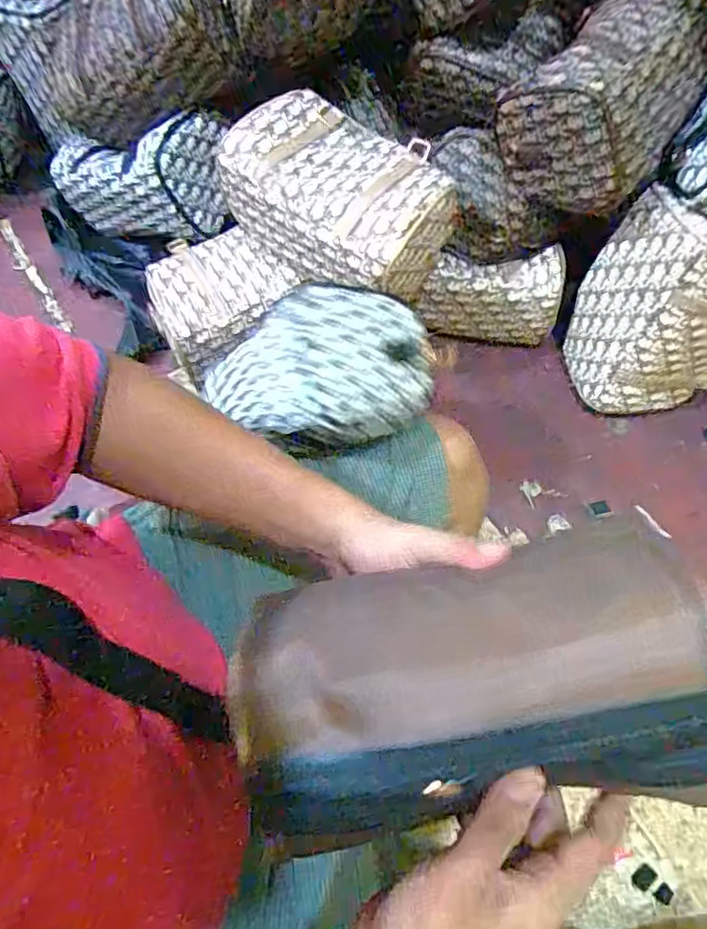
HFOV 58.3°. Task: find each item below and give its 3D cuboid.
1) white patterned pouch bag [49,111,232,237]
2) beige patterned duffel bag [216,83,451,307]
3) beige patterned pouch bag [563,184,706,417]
[{"bbox_3d":[-0.260,-0.341,0.765,0.250,0.105,0.102,7,66,28],"label":"white patterned pouch bag"},{"bbox_3d":[-0.012,-0.276,0.666,0.233,0.103,0.160,39,73,16],"label":"beige patterned duffel bag"},{"bbox_3d":[0.324,-0.149,0.660,0.178,0.205,0.122,28,70,12],"label":"beige patterned pouch bag"}]

